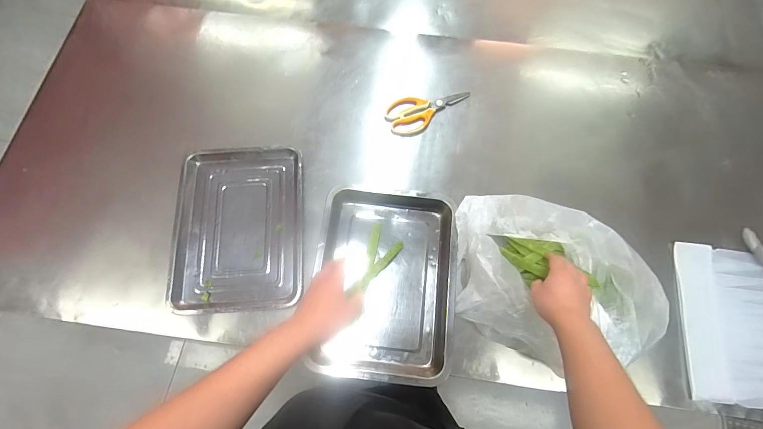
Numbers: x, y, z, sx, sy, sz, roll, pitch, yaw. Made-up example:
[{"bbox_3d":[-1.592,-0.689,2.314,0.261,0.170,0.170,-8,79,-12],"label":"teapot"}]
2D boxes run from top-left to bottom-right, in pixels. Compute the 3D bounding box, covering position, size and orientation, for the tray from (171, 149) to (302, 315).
[{"bbox_3d":[-0.290,0.022,0.706,0.256,0.031,0.341,-4,72,-2],"label":"tray"}]

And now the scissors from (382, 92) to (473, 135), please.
[{"bbox_3d":[0.105,-0.253,0.796,0.204,0.010,0.093,-30,72,-11],"label":"scissors"}]

